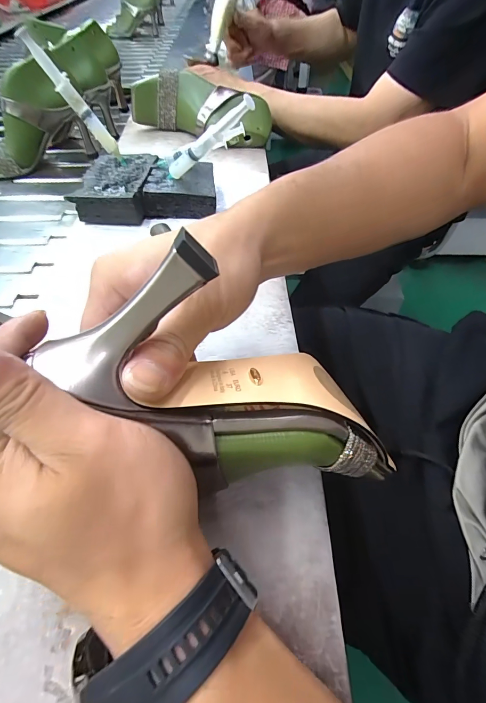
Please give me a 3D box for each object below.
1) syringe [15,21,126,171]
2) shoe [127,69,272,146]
[{"bbox_3d":[-0.198,-0.296,0.413,0.022,0.152,0.016,-19,46,25],"label":"syringe"},{"bbox_3d":[-0.074,-0.399,0.571,0.232,0.087,0.078,9,51,7],"label":"shoe"}]

